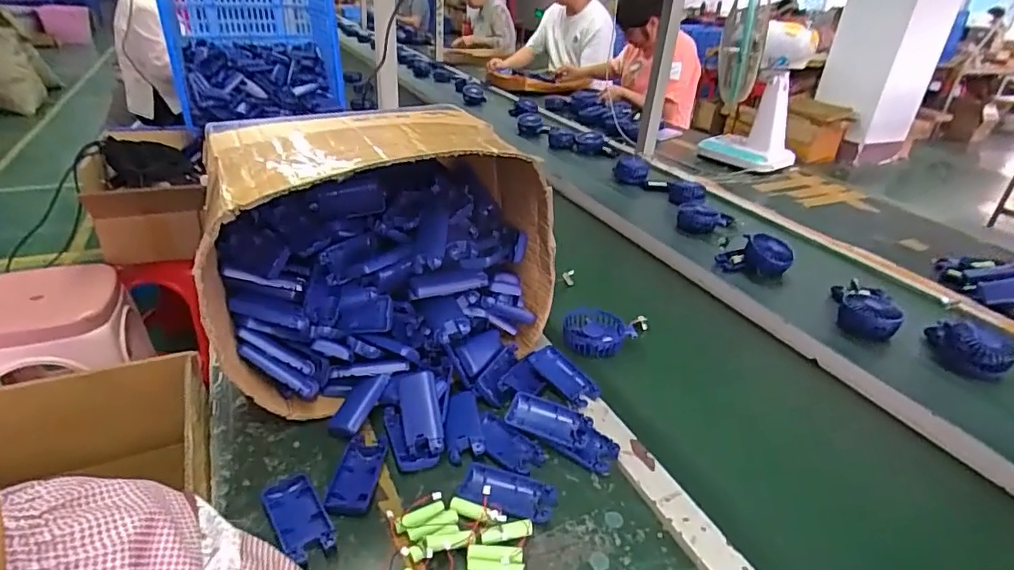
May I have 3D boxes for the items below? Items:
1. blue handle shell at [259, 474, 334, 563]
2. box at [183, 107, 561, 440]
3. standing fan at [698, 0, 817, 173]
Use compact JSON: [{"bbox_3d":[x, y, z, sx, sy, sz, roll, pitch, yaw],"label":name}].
[{"bbox_3d":[-0.203,0.223,0.542,0.045,0.013,0.094,-20,36,-33],"label":"blue handle shell"},{"bbox_3d":[-0.155,-0.053,0.732,0.389,0.299,0.314,-8,31,-17],"label":"box"},{"bbox_3d":[0.746,-0.616,1.653,0.251,0.463,0.431,12,31,17],"label":"standing fan"}]

